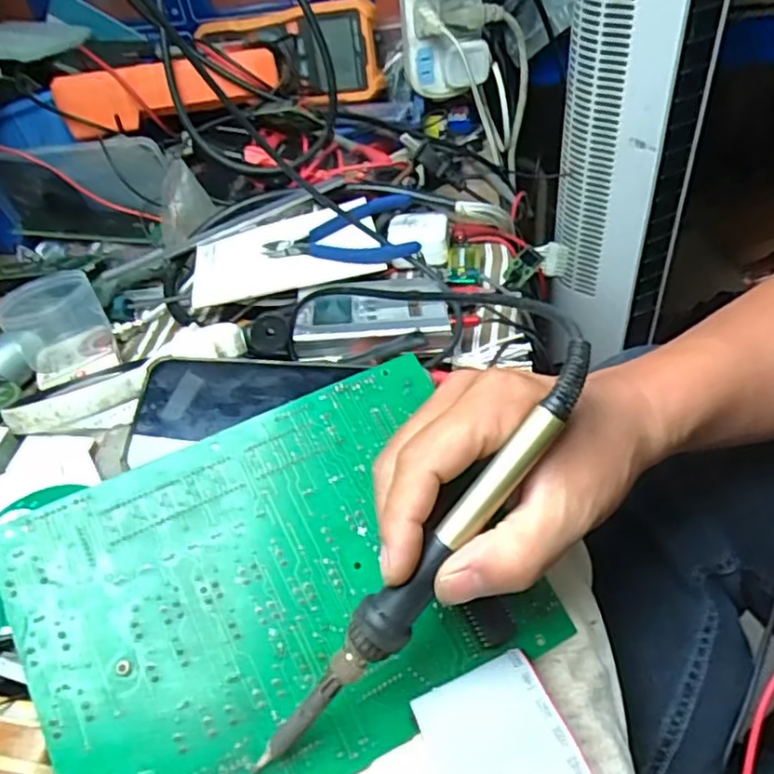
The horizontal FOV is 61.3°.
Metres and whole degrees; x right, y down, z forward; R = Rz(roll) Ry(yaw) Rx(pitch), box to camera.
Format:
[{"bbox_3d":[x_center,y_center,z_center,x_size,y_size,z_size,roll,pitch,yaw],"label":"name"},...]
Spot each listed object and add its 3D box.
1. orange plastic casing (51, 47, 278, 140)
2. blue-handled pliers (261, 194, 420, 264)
[{"bbox_3d":[-0.181,-0.244,0.540,0.177,0.043,0.033,-10,43,-3],"label":"orange plastic casing"},{"bbox_3d":[-0.036,-0.113,0.498,0.114,0.021,0.084,-7,43,1],"label":"blue-handled pliers"}]

